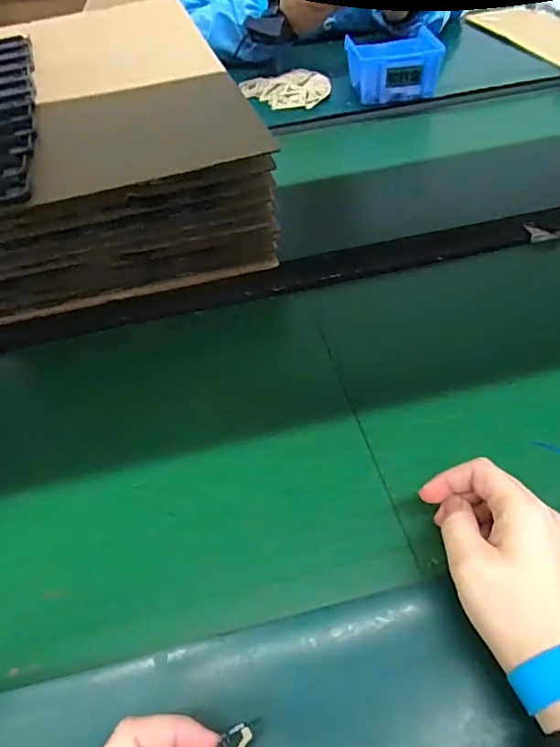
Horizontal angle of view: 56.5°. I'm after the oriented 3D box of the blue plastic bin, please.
[{"bbox_3d":[0.165,-0.461,0.790,0.137,0.065,0.128,-3,50,2],"label":"blue plastic bin"}]

